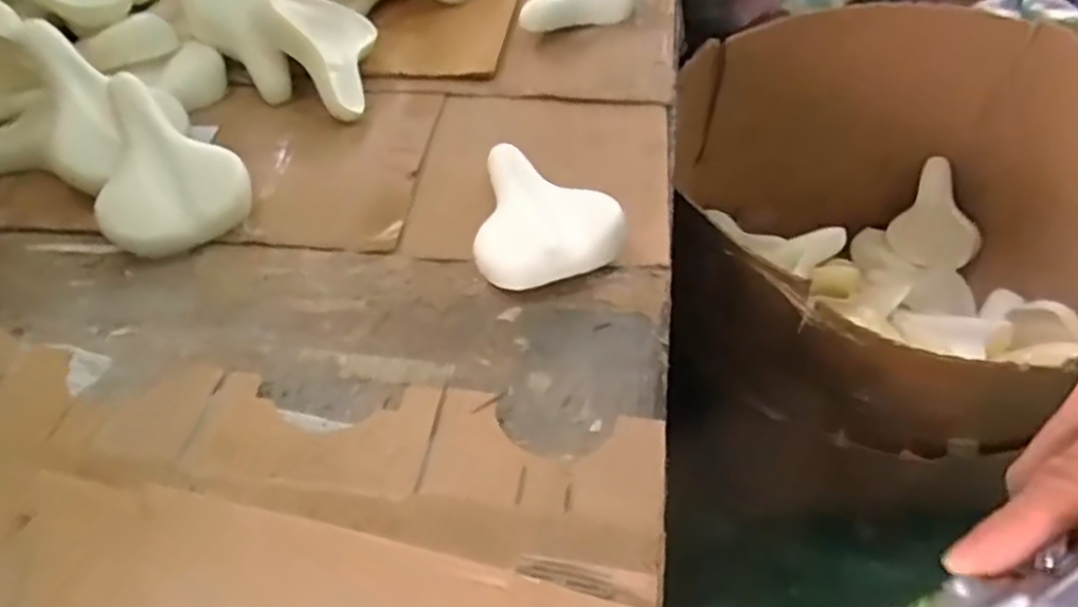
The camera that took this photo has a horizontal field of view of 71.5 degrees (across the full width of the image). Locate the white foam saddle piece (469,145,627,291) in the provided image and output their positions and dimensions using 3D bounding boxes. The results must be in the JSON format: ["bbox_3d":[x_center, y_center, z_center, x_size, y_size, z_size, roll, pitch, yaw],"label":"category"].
[{"bbox_3d":[0.015,-0.115,0.968,0.183,0.064,0.222,1,50,5],"label":"white foam saddle piece"}]

